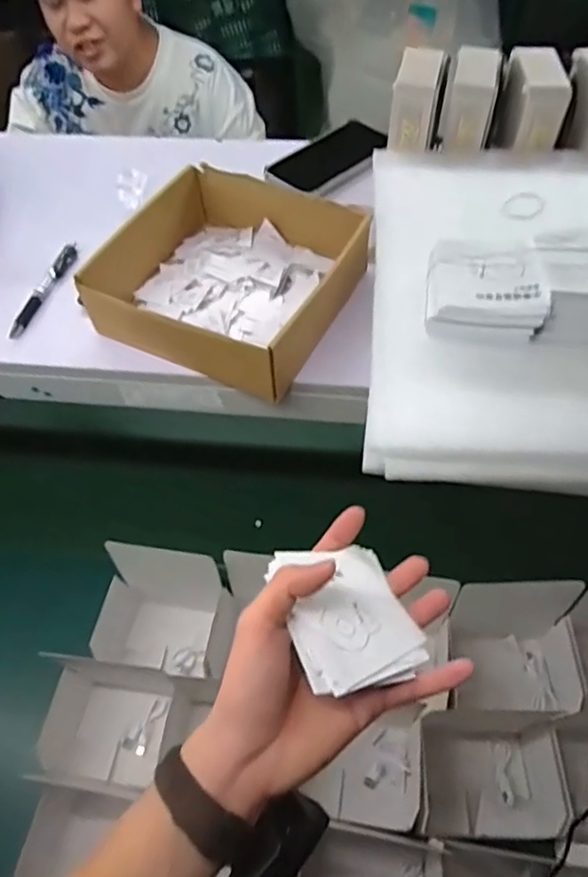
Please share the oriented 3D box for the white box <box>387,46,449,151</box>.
[{"bbox_3d":[0.129,-0.355,0.632,0.049,0.068,0.079,10,56,9],"label":"white box"}]

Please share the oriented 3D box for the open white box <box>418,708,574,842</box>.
[{"bbox_3d":[0.236,0.405,0.718,0.169,0.098,0.119,2,55,4],"label":"open white box"}]

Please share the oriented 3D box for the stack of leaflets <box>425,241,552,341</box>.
[{"bbox_3d":[0.152,-0.120,0.487,0.089,0.033,0.081,3,56,4],"label":"stack of leaflets"}]

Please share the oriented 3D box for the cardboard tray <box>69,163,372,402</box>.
[{"bbox_3d":[-0.057,-0.165,0.592,0.211,0.062,0.224,23,60,17],"label":"cardboard tray"}]

